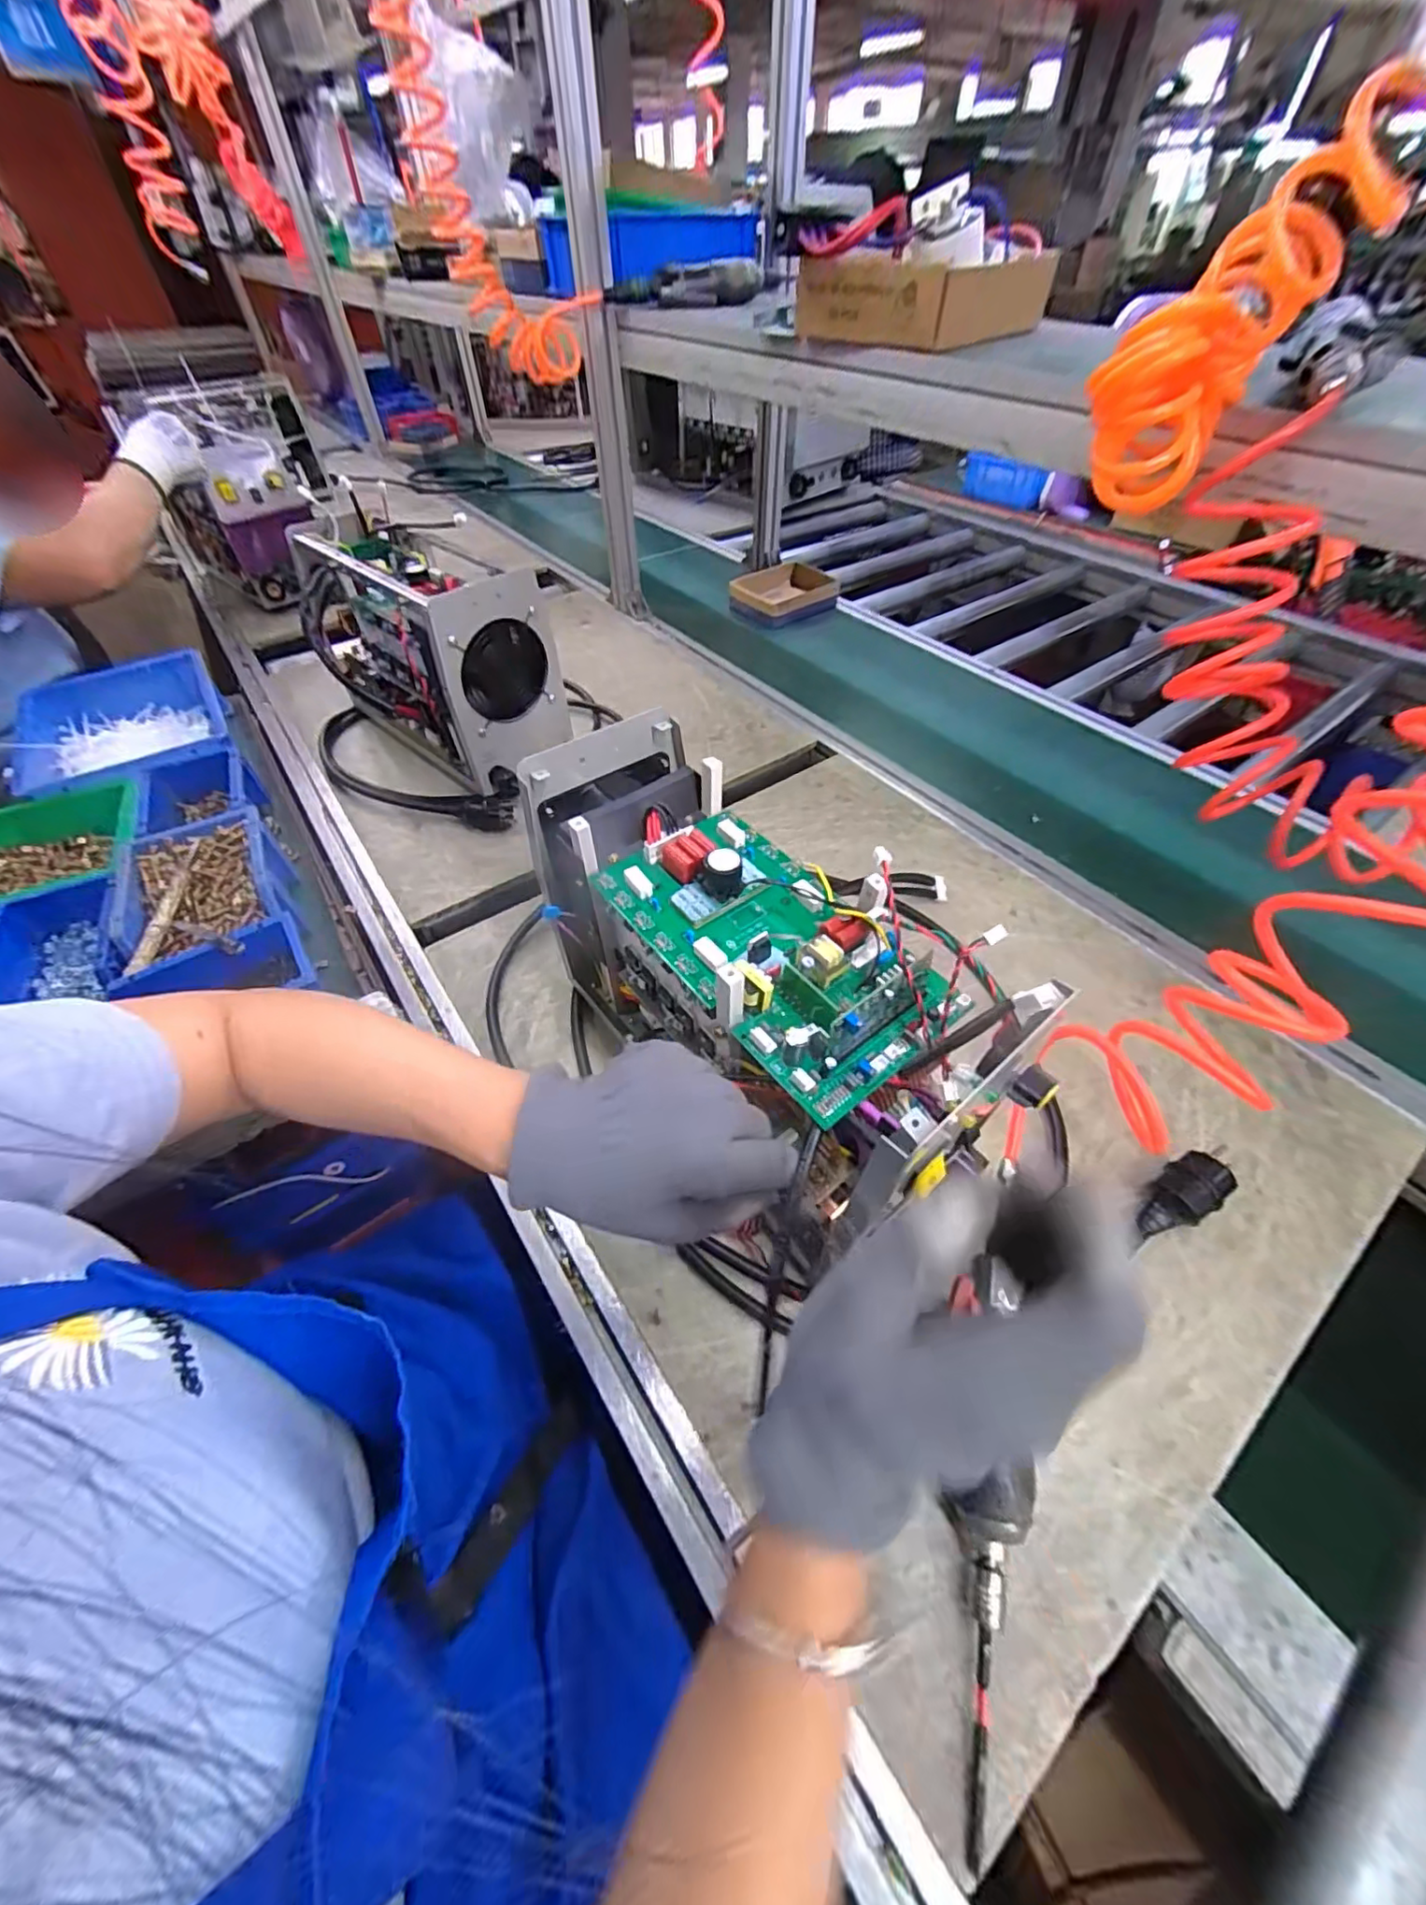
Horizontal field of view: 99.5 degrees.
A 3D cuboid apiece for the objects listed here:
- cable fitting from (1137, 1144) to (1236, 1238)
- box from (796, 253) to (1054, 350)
[{"bbox_3d":[0.349,0.174,0.442,0.091,0.028,0.036,-38,58,-4],"label":"cable fitting"},{"bbox_3d":[0.207,-0.668,0.617,0.191,0.055,0.180,-34,58,-25],"label":"box"}]

